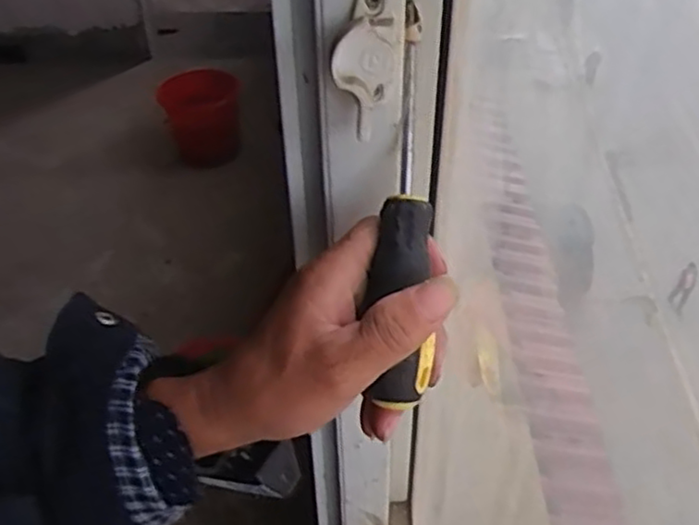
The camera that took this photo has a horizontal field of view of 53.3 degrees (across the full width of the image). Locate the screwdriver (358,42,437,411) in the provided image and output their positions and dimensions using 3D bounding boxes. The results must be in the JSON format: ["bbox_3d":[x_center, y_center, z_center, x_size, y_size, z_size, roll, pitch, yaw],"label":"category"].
[{"bbox_3d":[0.027,-0.018,0.346,0.028,0.025,0.178,2,84,3],"label":"screwdriver"}]

